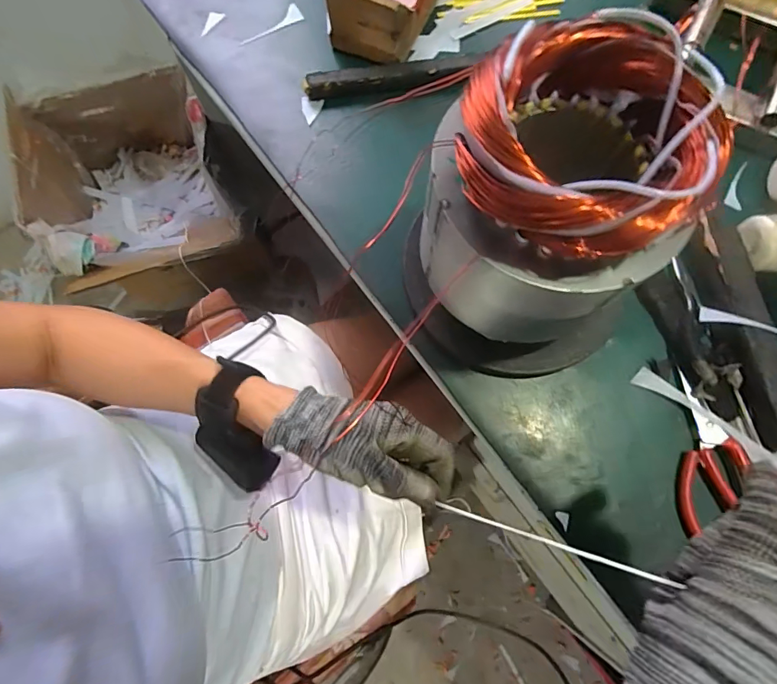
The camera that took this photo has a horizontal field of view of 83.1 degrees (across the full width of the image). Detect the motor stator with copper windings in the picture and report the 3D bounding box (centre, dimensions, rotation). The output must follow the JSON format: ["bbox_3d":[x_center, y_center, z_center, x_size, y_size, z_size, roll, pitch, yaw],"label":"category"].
[{"bbox_3d":[0.105,-0.067,0.302,0.136,0.190,0.149,-31,75,-9],"label":"motor stator with copper windings"}]

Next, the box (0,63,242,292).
[{"bbox_3d":[-0.524,-0.330,0.931,0.357,0.228,0.457,-18,74,-5],"label":"box"}]

